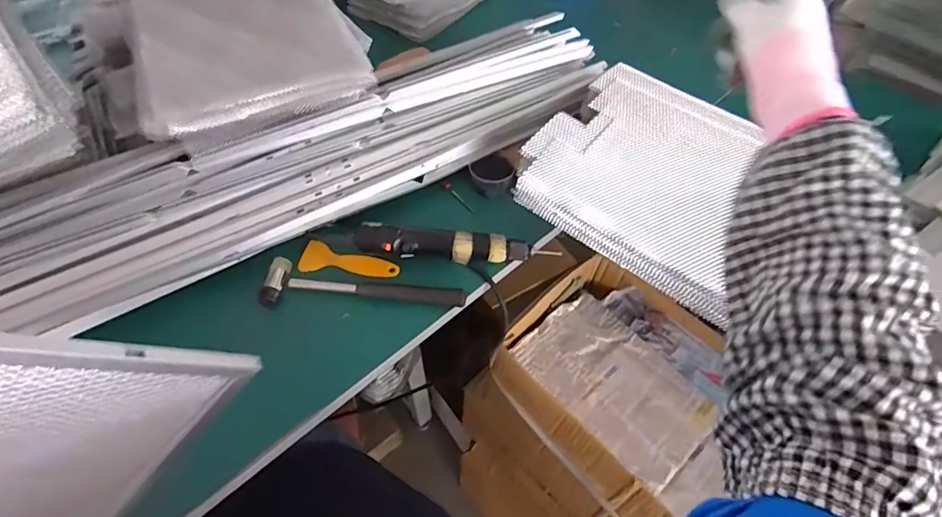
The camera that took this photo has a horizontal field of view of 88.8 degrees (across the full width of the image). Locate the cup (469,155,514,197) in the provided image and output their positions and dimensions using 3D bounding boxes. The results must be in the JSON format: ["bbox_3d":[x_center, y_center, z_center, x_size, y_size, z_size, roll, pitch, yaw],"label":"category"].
[{"bbox_3d":[0.030,-0.119,0.696,0.052,0.040,0.055,0,54,0],"label":"cup"}]

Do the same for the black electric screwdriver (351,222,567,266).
[{"bbox_3d":[-0.027,-0.017,0.632,0.244,0.052,0.039,-2,54,-1],"label":"black electric screwdriver"}]

